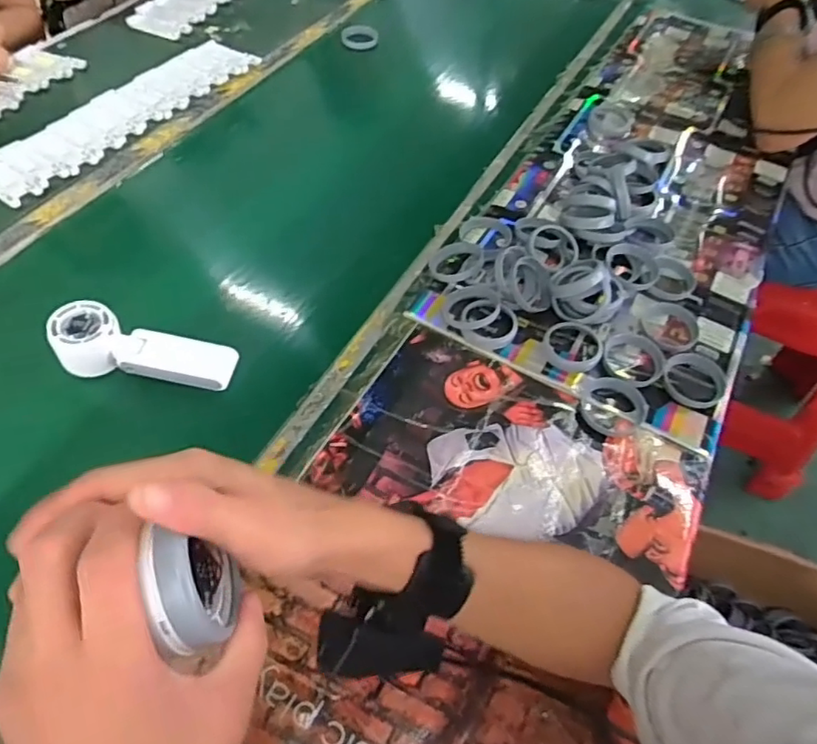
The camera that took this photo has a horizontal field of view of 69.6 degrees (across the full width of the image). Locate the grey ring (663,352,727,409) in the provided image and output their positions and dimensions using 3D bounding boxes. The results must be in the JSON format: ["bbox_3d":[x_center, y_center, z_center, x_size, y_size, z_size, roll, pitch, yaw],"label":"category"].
[{"bbox_3d":[0.280,0.009,0.577,0.059,0.013,0.063,1,55,-2],"label":"grey ring"}]

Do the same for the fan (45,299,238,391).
[{"bbox_3d":[-0.253,-0.019,0.567,0.167,0.039,0.054,13,55,-9],"label":"fan"}]

